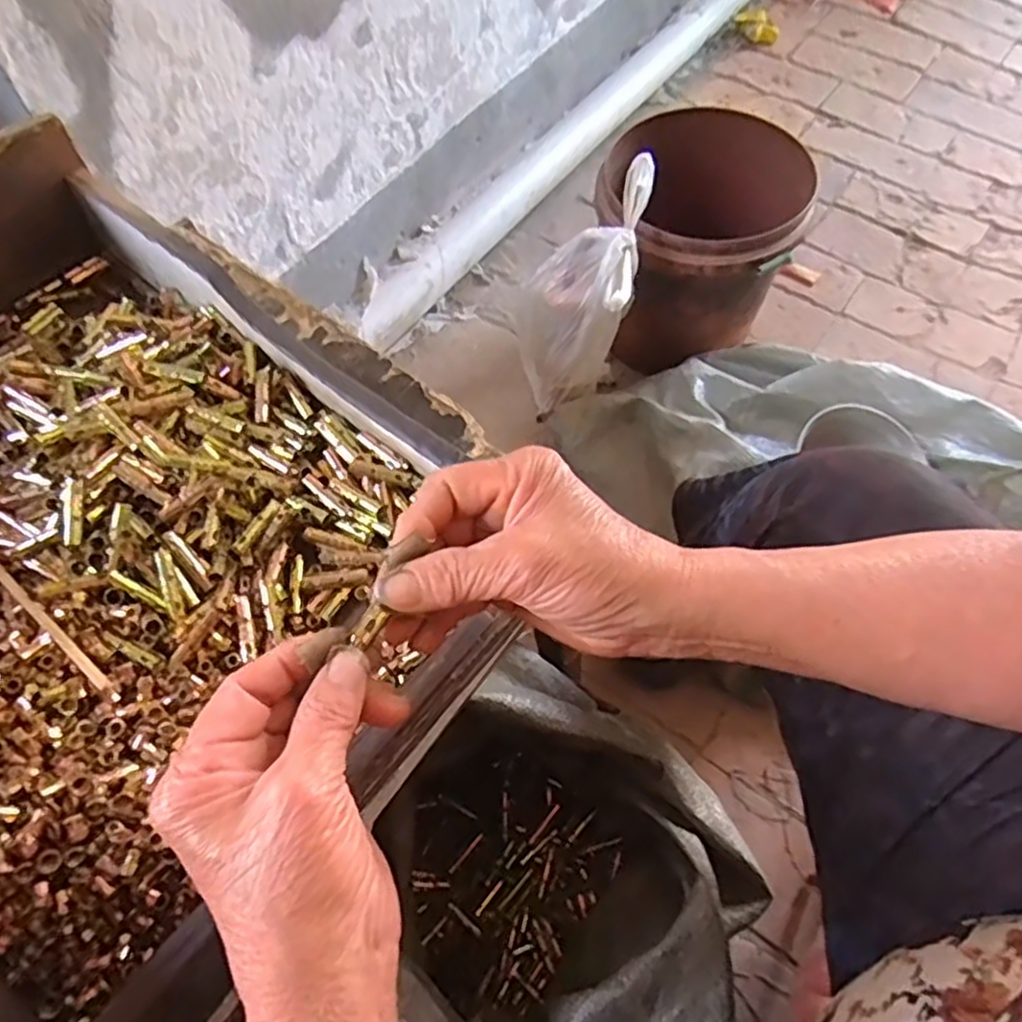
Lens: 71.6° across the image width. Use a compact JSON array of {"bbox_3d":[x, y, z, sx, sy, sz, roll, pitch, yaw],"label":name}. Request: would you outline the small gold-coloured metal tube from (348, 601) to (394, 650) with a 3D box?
[{"bbox_3d":[-0.057,0.047,0.287,0.008,0.007,0.018,30,67,17],"label":"small gold-coloured metal tube"}]

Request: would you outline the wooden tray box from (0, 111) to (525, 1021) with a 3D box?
[{"bbox_3d":[-0.256,-0.012,0.391,0.488,0.139,0.338,36,68,20],"label":"wooden tray box"}]

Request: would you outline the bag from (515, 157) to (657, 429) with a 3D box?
[{"bbox_3d":[0.087,-0.243,0.845,0.103,0.337,0.125,-11,59,-28],"label":"bag"}]

